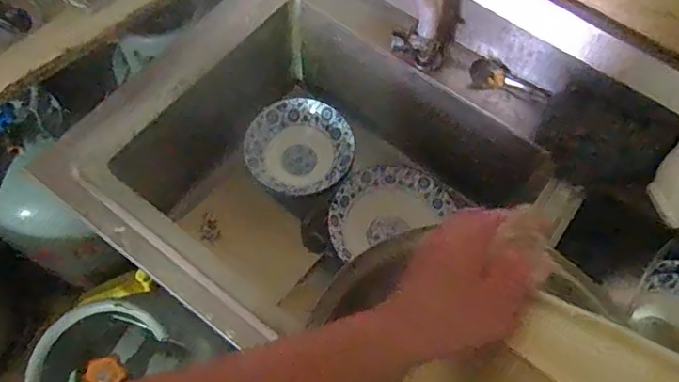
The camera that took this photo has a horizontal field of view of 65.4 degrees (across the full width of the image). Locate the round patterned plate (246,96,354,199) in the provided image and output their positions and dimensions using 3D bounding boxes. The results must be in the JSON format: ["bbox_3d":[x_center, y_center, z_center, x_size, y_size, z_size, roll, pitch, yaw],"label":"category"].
[{"bbox_3d":[-0.072,-0.072,0.968,0.186,0.066,0.181,1,64,-3],"label":"round patterned plate"}]

